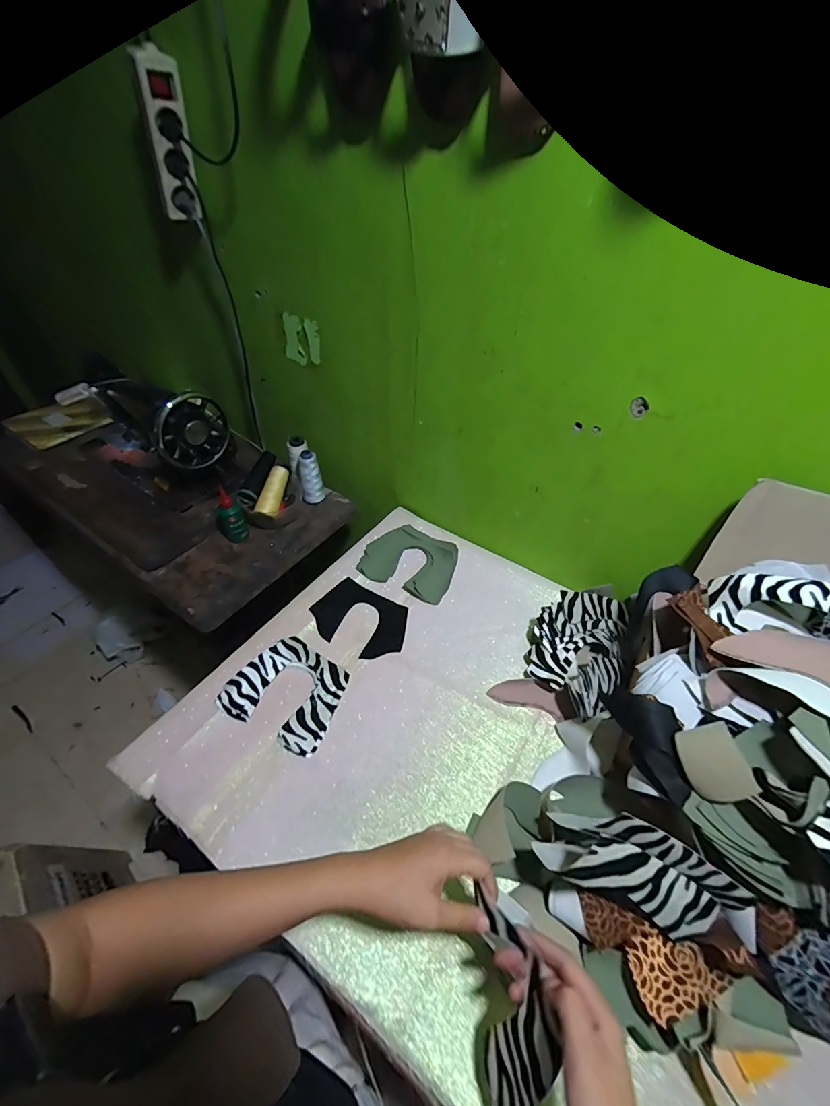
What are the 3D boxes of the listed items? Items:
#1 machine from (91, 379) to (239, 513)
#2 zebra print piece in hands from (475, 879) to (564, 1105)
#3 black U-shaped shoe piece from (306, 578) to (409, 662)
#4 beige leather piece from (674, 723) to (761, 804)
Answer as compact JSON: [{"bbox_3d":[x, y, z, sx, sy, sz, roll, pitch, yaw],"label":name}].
[{"bbox_3d":[-0.536,-0.249,0.870,0.321,0.231,0.186,32,55,26],"label":"machine"},{"bbox_3d":[0.075,0.358,0.329,0.056,0.082,0.129,-1,48,1],"label":"zebra print piece in hands"},{"bbox_3d":[-0.088,0.110,0.688,0.155,0.010,0.113,26,51,15],"label":"black U-shaped shoe piece"},{"bbox_3d":[0.275,0.193,0.384,0.051,0.006,0.061,-35,43,32],"label":"beige leather piece"}]

